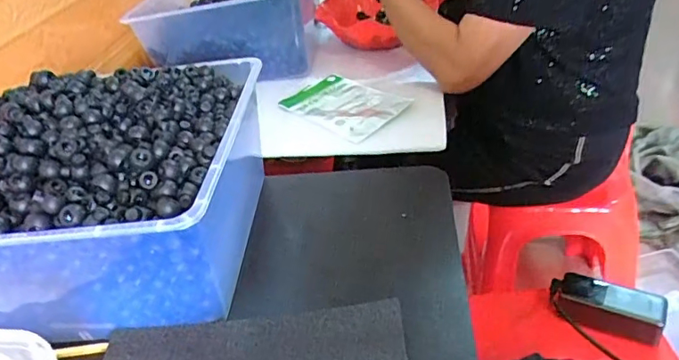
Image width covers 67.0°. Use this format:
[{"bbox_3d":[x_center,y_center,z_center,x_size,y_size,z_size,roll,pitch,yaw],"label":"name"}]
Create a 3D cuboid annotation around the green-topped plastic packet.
[{"bbox_3d":[0.004,-0.111,0.742,0.120,0.014,0.172,-33,41,-31],"label":"green-topped plastic packet"}]

